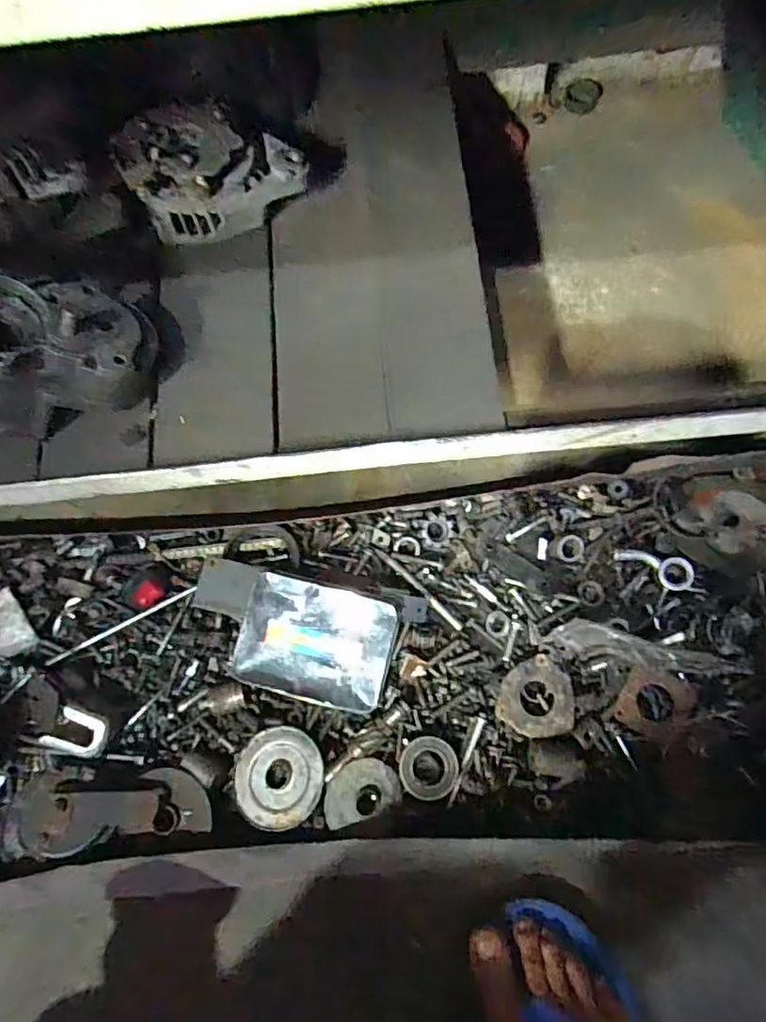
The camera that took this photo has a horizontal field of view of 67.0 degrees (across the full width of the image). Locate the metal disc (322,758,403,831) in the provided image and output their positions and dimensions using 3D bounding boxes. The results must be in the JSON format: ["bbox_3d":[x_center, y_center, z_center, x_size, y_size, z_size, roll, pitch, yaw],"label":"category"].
[{"bbox_3d":[-0.017,0.215,0.446,0.058,0.008,0.043,-12,69,-2],"label":"metal disc"}]

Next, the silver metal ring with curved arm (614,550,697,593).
[{"bbox_3d":[0.230,0.051,0.494,0.065,0.009,0.028,8,78,10],"label":"silver metal ring with curved arm"}]

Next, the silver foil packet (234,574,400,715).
[{"bbox_3d":[-0.055,0.110,0.483,0.122,0.035,0.090,13,72,4],"label":"silver foil packet"}]

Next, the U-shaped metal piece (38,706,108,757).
[{"bbox_3d":[-0.245,0.174,0.460,0.048,0.011,0.033,12,79,5],"label":"U-shaped metal piece"}]

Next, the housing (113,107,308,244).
[{"bbox_3d":[-0.142,-0.285,0.486,0.143,0.067,0.088,-20,70,-5],"label":"housing"}]

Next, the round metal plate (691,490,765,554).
[{"bbox_3d":[0.303,0.005,0.498,0.057,0.013,0.070,-9,48,13],"label":"round metal plate"}]

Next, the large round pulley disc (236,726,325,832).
[{"bbox_3d":[-0.082,0.211,0.460,0.072,0.010,0.072,-6,65,13],"label":"large round pulley disc"}]

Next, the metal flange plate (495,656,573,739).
[{"bbox_3d":[0.128,0.154,0.476,0.060,0.013,0.061,-1,70,3],"label":"metal flange plate"}]

